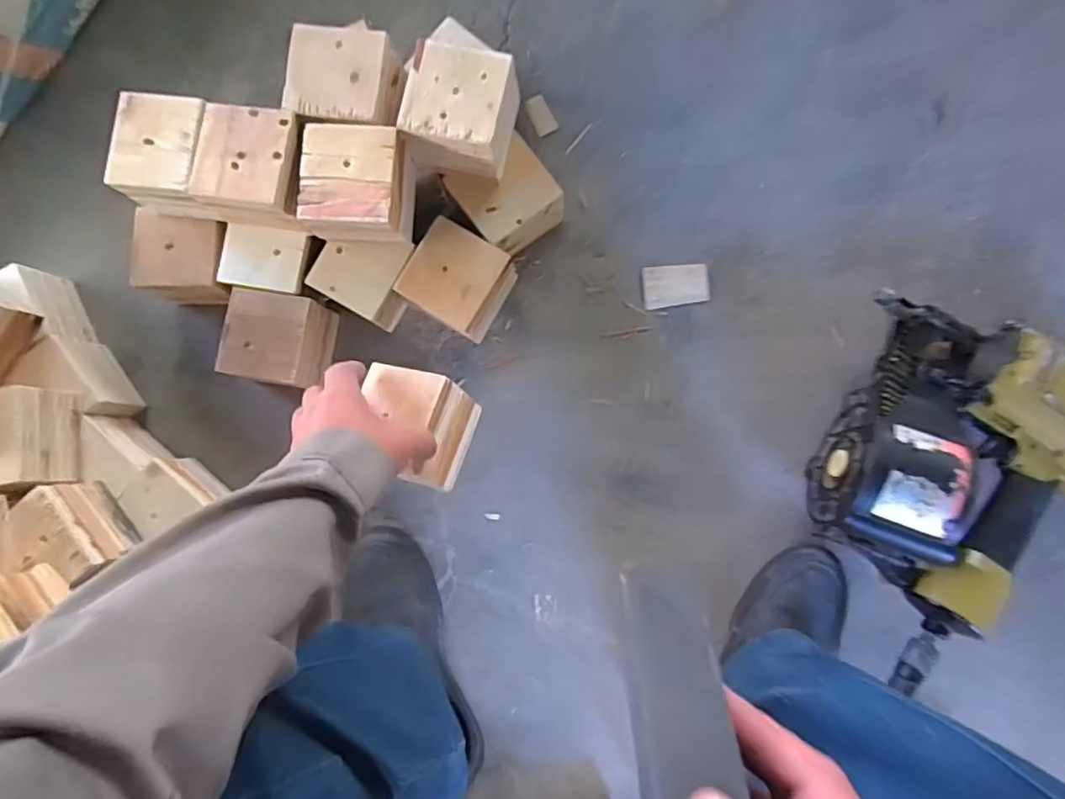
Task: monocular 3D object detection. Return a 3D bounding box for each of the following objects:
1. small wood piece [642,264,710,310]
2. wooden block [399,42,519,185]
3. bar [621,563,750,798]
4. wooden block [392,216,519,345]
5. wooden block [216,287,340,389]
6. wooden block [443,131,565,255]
[{"bbox_3d":[0.162,-0.130,0.700,0.070,0.012,0.047,-6,83,4],"label":"small wood piece"},{"bbox_3d":[-0.073,-0.281,0.614,0.100,0.078,0.102,15,86,5],"label":"wooden block"},{"bbox_3d":[0.059,0.135,0.244,0.040,0.004,0.137,0,62,4],"label":"bar"},{"bbox_3d":[-0.081,-0.126,0.682,0.095,0.082,0.097,30,87,7],"label":"wooden block"},{"bbox_3d":[-0.278,-0.061,0.686,0.097,0.074,0.102,9,85,5],"label":"wooden block"},{"bbox_3d":[-0.025,-0.216,0.683,0.096,0.088,0.103,-38,84,0],"label":"wooden block"}]

